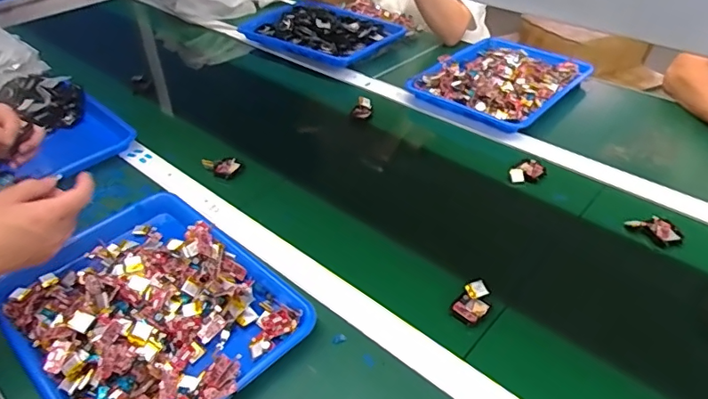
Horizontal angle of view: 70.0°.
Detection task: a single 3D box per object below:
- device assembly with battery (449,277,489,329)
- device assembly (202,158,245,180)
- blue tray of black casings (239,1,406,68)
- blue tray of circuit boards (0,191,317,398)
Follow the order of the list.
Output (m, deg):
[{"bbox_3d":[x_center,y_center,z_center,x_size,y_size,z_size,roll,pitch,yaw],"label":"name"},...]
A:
[{"bbox_3d":[0.138,0.118,0.585,0.036,0.019,0.055,27,47,30],"label":"device assembly with battery"},{"bbox_3d":[-0.208,-0.049,0.803,0.062,0.024,0.029,-2,39,0],"label":"device assembly"},{"bbox_3d":[-0.098,-0.402,1.188,0.383,0.038,0.218,27,47,30],"label":"blue tray of black casings"},{"bbox_3d":[-0.233,0.119,0.575,0.340,0.044,0.255,31,49,33],"label":"blue tray of circuit boards"}]

